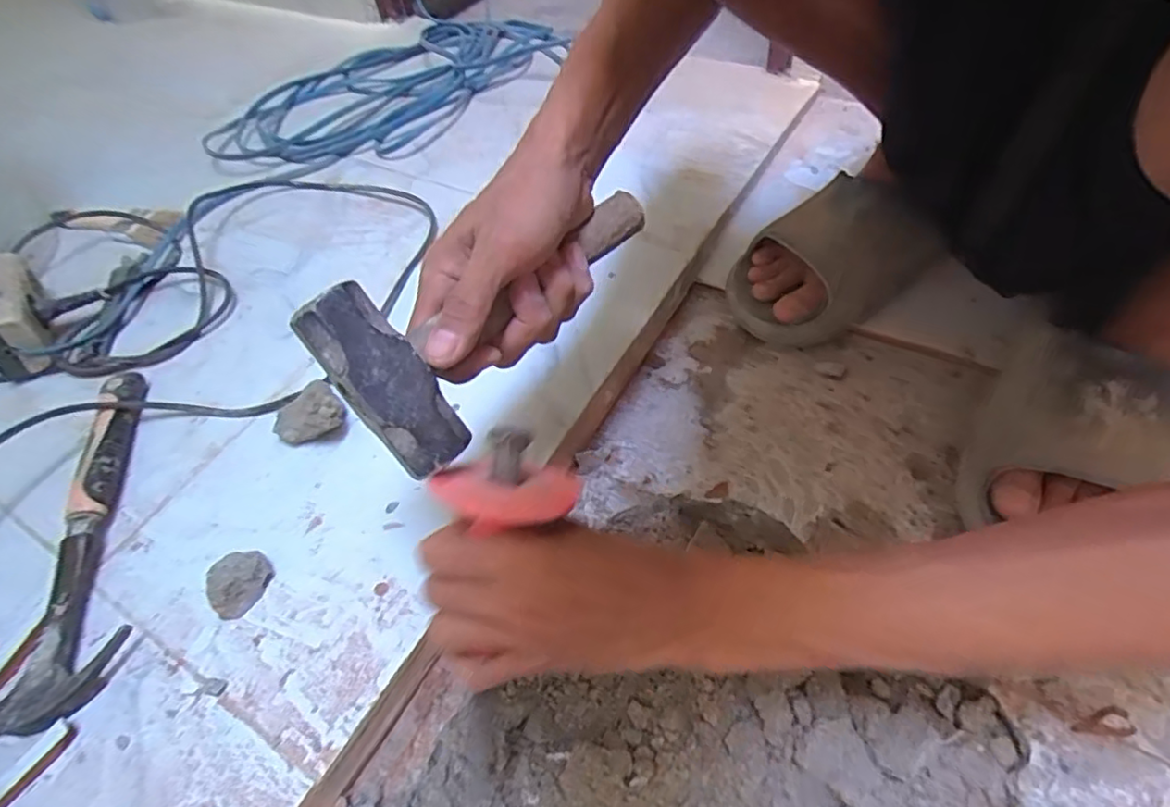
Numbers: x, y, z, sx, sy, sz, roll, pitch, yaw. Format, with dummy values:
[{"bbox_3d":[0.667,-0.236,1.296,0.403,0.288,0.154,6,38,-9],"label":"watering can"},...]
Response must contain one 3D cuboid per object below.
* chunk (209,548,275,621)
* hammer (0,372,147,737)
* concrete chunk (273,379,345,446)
[{"bbox_3d":[-0.242,0.122,0.427,0.037,0.025,0.043,17,57,17],"label":"chunk"},{"bbox_3d":[-0.359,0.089,0.462,0.087,0.029,0.288,-7,53,0],"label":"hammer"},{"bbox_3d":[-0.224,0.010,0.502,0.054,0.037,0.056,-37,59,-20],"label":"concrete chunk"}]

